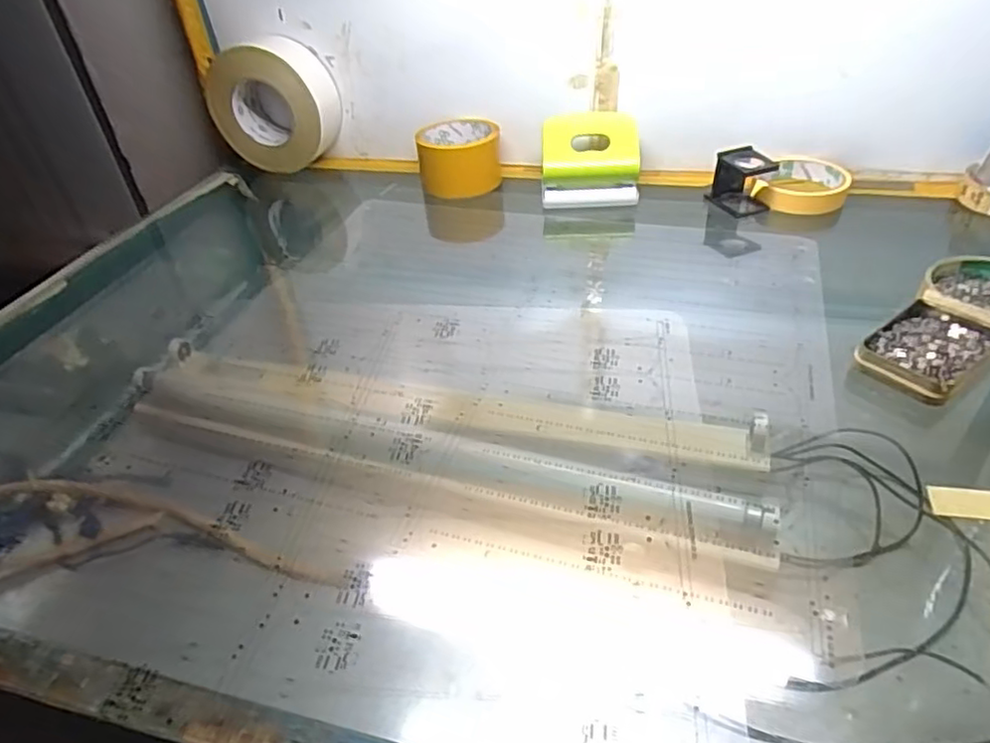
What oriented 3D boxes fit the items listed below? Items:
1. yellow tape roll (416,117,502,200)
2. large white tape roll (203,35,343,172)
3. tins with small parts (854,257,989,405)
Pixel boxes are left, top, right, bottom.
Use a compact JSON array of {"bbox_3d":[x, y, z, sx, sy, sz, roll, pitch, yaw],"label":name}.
[{"bbox_3d":[-0.038,-0.242,0.709,0.087,0.062,0.087,-4,39,2],"label":"yellow tape roll"},{"bbox_3d":[-0.261,-0.316,0.747,0.142,0.130,0.062,8,41,16],"label":"large white tape roll"},{"bbox_3d":[0.329,-0.034,0.439,0.179,0.019,0.078,-33,47,-30],"label":"tins with small parts"}]

